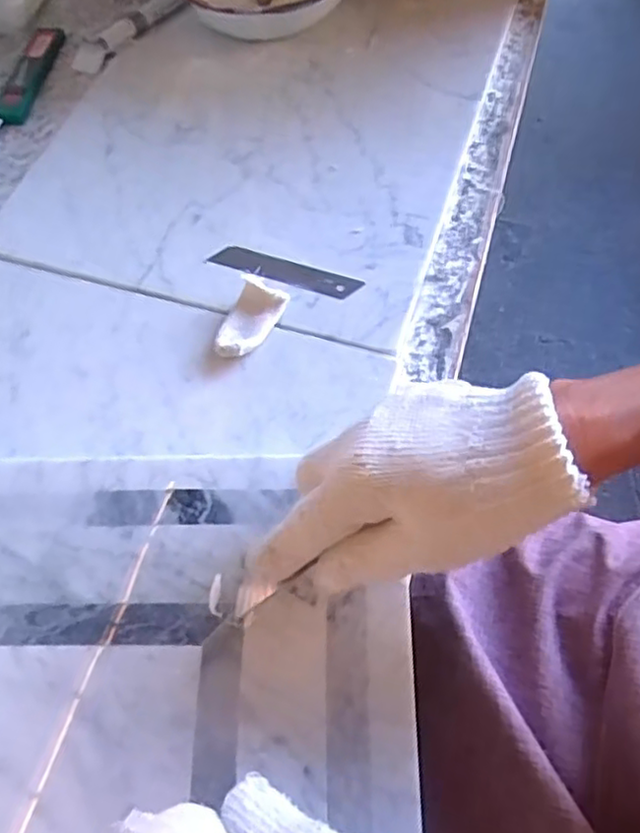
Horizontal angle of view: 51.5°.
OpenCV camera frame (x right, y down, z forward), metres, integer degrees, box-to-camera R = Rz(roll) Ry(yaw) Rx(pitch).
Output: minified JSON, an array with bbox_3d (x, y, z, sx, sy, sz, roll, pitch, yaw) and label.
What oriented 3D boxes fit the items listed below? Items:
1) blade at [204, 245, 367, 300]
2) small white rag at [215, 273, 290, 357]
[{"bbox_3d":[-0.024,-0.097,0.444,0.102,0.004,0.021,18,64,11],"label":"blade"},{"bbox_3d":[-0.045,-0.061,0.415,0.029,0.019,0.058,23,65,14],"label":"small white rag"}]

